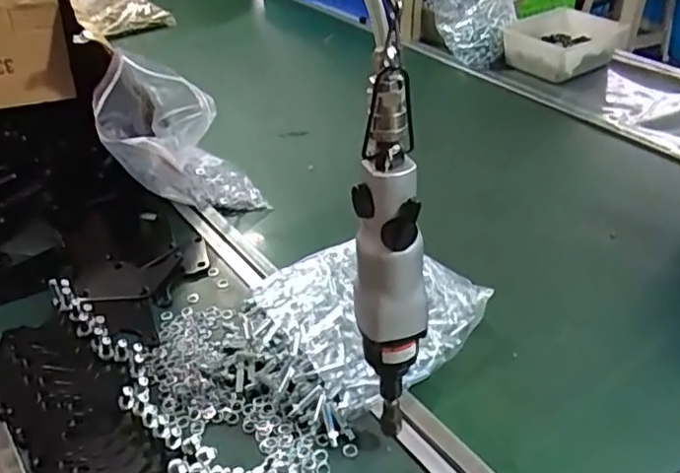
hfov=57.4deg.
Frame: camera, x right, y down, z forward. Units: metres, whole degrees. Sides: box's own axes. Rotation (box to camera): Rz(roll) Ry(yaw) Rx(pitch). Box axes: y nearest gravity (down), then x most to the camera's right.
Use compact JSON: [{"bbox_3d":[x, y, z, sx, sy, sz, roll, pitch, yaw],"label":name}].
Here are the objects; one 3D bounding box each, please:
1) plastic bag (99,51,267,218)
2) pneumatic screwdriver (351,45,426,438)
[{"bbox_3d":[-0.188,-0.091,0.746,0.096,0.245,0.104,26,72,32],"label":"plastic bag"},{"bbox_3d":[0.035,0.027,0.430,0.048,0.286,0.045,-2,37,-1],"label":"pneumatic screwdriver"}]

